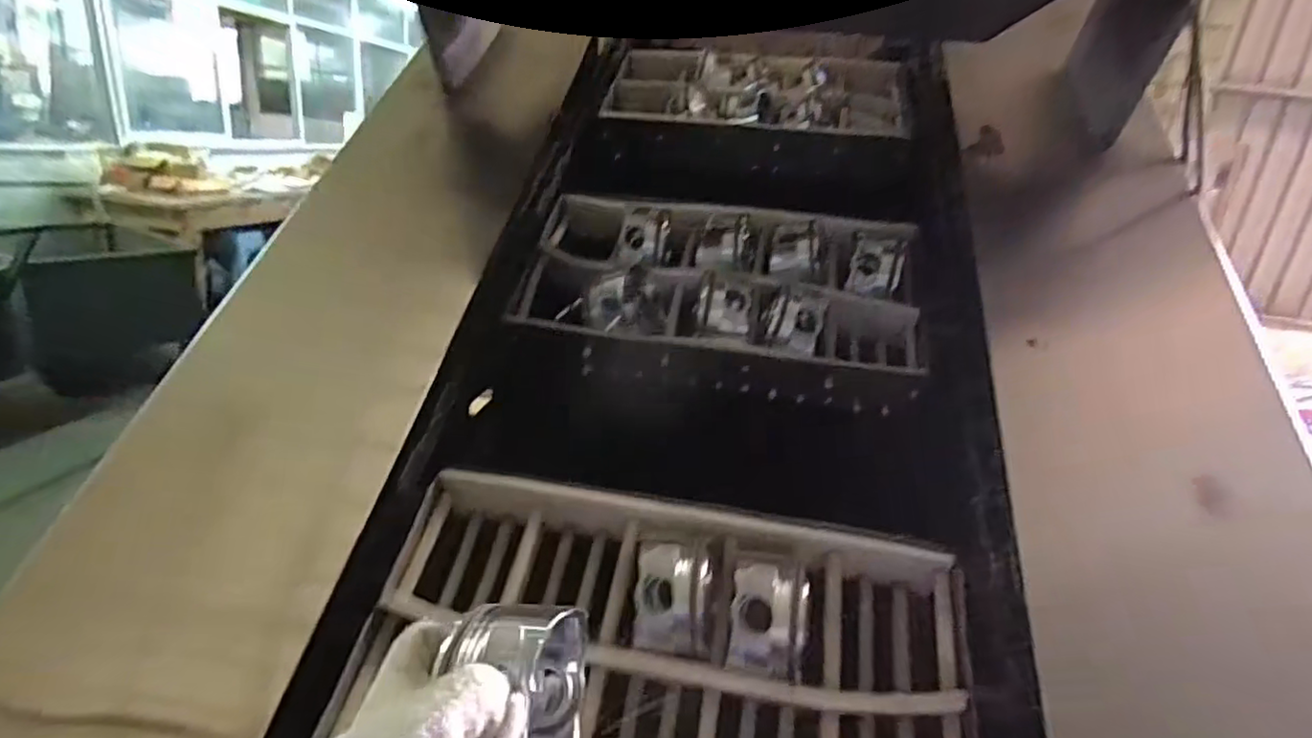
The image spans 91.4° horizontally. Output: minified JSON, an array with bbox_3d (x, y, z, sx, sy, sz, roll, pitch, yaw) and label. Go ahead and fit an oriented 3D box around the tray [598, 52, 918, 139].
[{"bbox_3d":[0.144,-0.396,0.906,0.411,0.050,0.198,8,49,7],"label":"tray"}]

